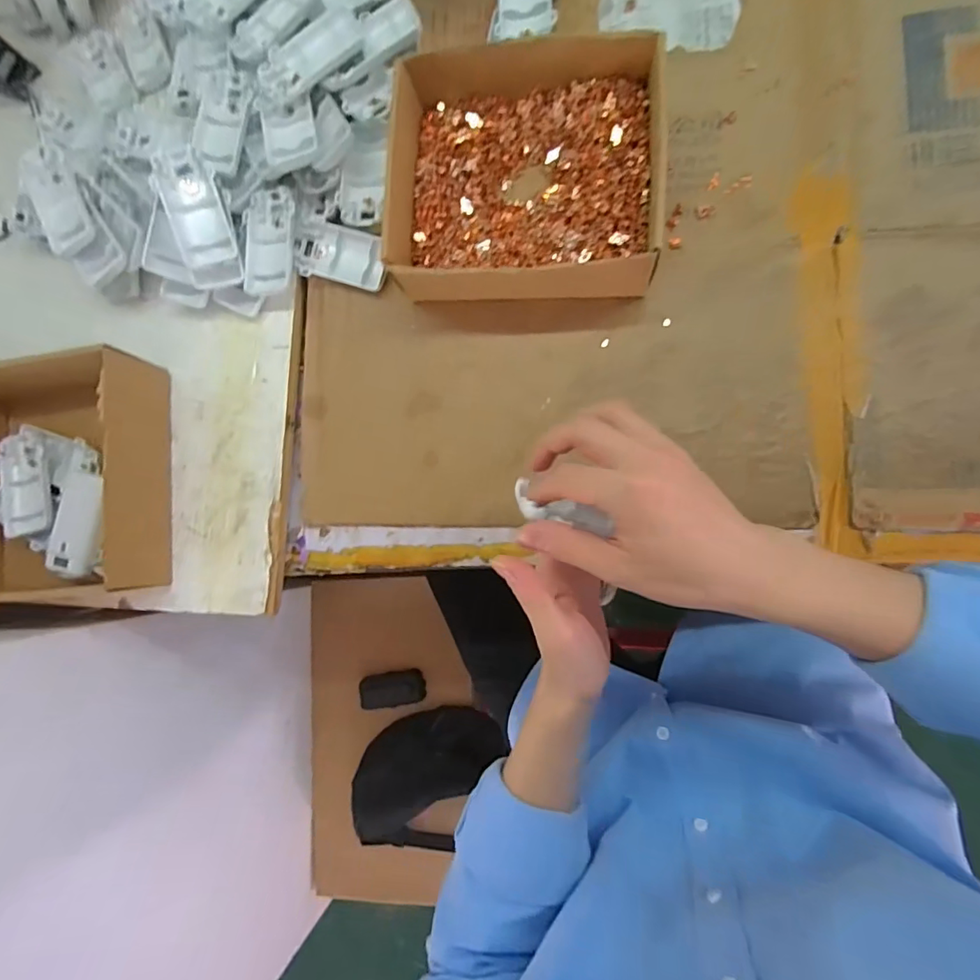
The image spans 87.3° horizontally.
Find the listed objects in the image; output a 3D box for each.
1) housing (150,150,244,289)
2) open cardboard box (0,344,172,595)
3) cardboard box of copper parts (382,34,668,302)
[{"bbox_3d":[-0.259,-0.242,0.456,0.047,0.026,0.114,-19,96,-12],"label":"housing"},{"bbox_3d":[-0.388,-0.003,0.455,0.196,0.069,0.215,0,85,10],"label":"open cardboard box"},{"bbox_3d":[0.031,-0.261,0.424,0.212,0.066,0.205,1,85,10],"label":"cardboard box of copper parts"}]

